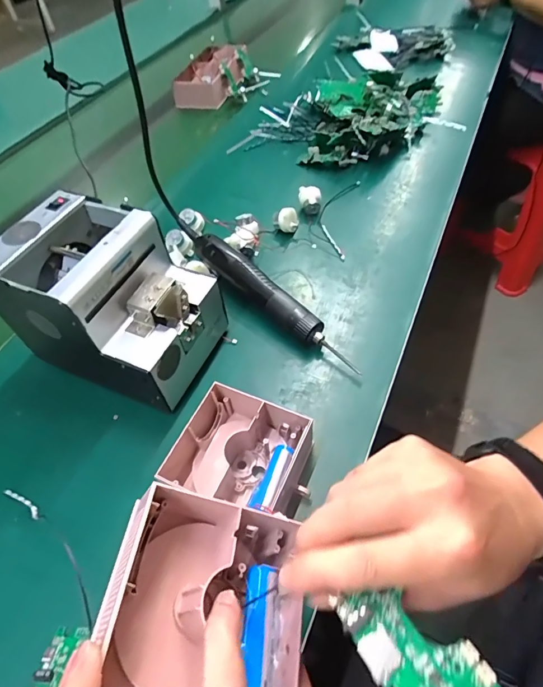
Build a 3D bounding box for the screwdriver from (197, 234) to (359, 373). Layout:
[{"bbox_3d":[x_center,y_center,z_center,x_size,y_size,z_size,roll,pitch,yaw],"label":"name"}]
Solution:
[{"bbox_3d":[-0.002,-0.052,0.481,0.032,0.053,0.242,-39,58,-23],"label":"screwdriver"}]

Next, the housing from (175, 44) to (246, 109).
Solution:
[{"bbox_3d":[-0.131,-0.567,0.886,0.123,0.064,0.187,8,54,14],"label":"housing"}]

